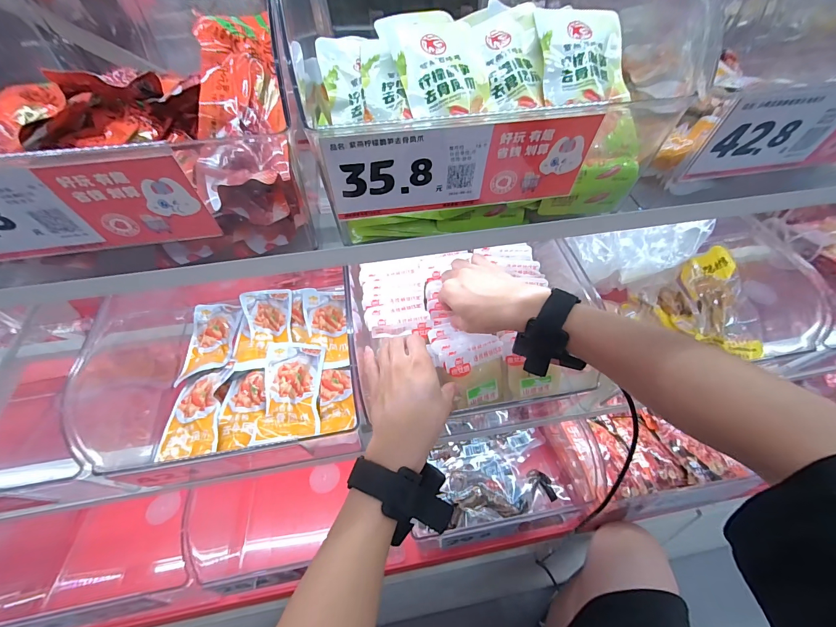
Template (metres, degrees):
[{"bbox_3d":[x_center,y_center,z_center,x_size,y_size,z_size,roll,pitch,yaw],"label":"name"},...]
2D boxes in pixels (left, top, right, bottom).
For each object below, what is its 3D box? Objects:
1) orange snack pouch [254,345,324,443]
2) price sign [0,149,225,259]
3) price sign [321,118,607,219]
[{"bbox_3d":[-0.153,0.088,0.421,0.068,0.023,0.127,-6,42,-4],"label":"orange snack pouch"},{"bbox_3d":[-0.213,-0.060,0.202,0.164,0.063,0.004,-9,58,-4],"label":"price sign"},{"bbox_3d":[0.030,-0.093,0.229,0.170,0.060,0.004,-8,58,-6],"label":"price sign"}]

